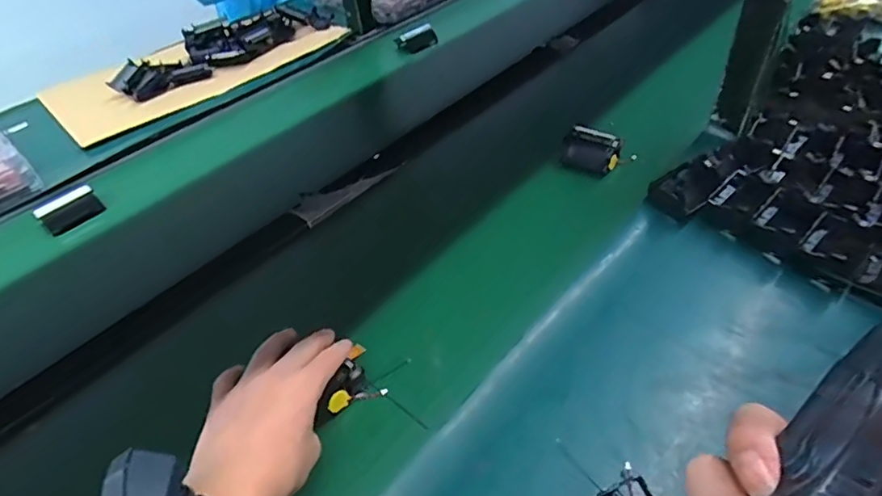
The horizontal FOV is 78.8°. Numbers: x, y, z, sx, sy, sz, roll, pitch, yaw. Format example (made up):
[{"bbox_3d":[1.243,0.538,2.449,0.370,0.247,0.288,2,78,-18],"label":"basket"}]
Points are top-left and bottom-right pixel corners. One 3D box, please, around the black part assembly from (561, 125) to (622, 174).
[{"bbox_3d":[0.192,-0.126,0.685,0.071,0.039,0.043,23,50,26],"label":"black part assembly"}]

